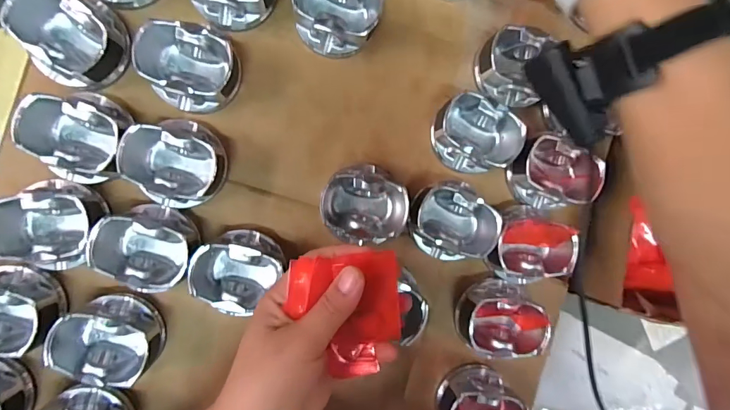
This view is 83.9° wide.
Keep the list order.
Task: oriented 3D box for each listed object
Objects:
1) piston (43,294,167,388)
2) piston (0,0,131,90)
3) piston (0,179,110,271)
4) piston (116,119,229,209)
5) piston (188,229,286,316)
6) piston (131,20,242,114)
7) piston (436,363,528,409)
[{"bbox_3d":[-0.199,0.105,0.322,0.062,0.042,0.067,0,93,-7],"label":"piston"},{"bbox_3d":[-0.226,-0.129,0.314,0.073,0.049,0.071,25,89,-7],"label":"piston"},{"bbox_3d":[-0.242,0.016,0.316,0.071,0.044,0.065,0,93,-7],"label":"piston"},{"bbox_3d":[-0.151,-0.032,0.326,0.073,0.042,0.067,0,93,-7],"label":"piston"},{"bbox_3d":[-0.104,0.053,0.333,0.061,0.039,0.066,0,93,-7],"label":"piston"},{"bbox_3d":[-0.137,-0.110,0.323,0.070,0.043,0.066,0,93,-7],"label":"piston"},{"bbox_3d":[0.101,0.181,0.364,0.073,0.048,0.056,-1,93,-7],"label":"piston"}]

